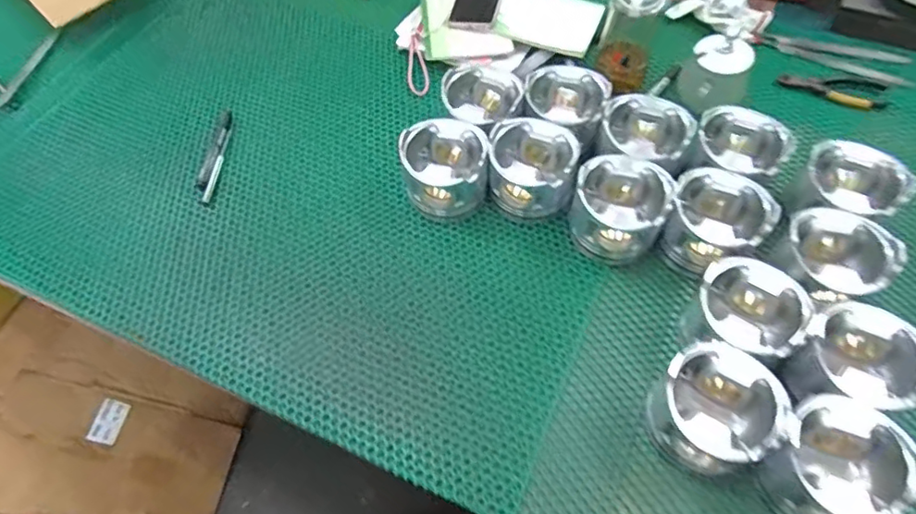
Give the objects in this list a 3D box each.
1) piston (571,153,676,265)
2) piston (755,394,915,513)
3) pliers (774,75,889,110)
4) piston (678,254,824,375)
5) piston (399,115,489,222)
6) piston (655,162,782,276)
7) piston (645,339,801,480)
[{"bbox_3d":[0.201,-0.063,0.712,0.116,0.111,0.106,13,61,11],"label":"piston"},{"bbox_3d":[0.362,0.207,0.550,0.102,0.105,0.111,-1,59,2],"label":"piston"},{"bbox_3d":[0.569,-0.261,0.857,0.154,0.015,0.059,17,62,13],"label":"pliers"},{"bbox_3d":[0.323,0.069,0.636,0.120,0.095,0.109,29,65,19],"label":"piston"},{"bbox_3d":[-0.016,-0.118,0.762,0.107,0.098,0.115,-1,59,2],"label":"piston"},{"bbox_3d":[0.315,-0.041,0.699,0.117,0.097,0.106,22,63,16],"label":"piston"},{"bbox_3d":[0.265,0.161,0.583,0.108,0.100,0.110,-16,60,-6],"label":"piston"}]

